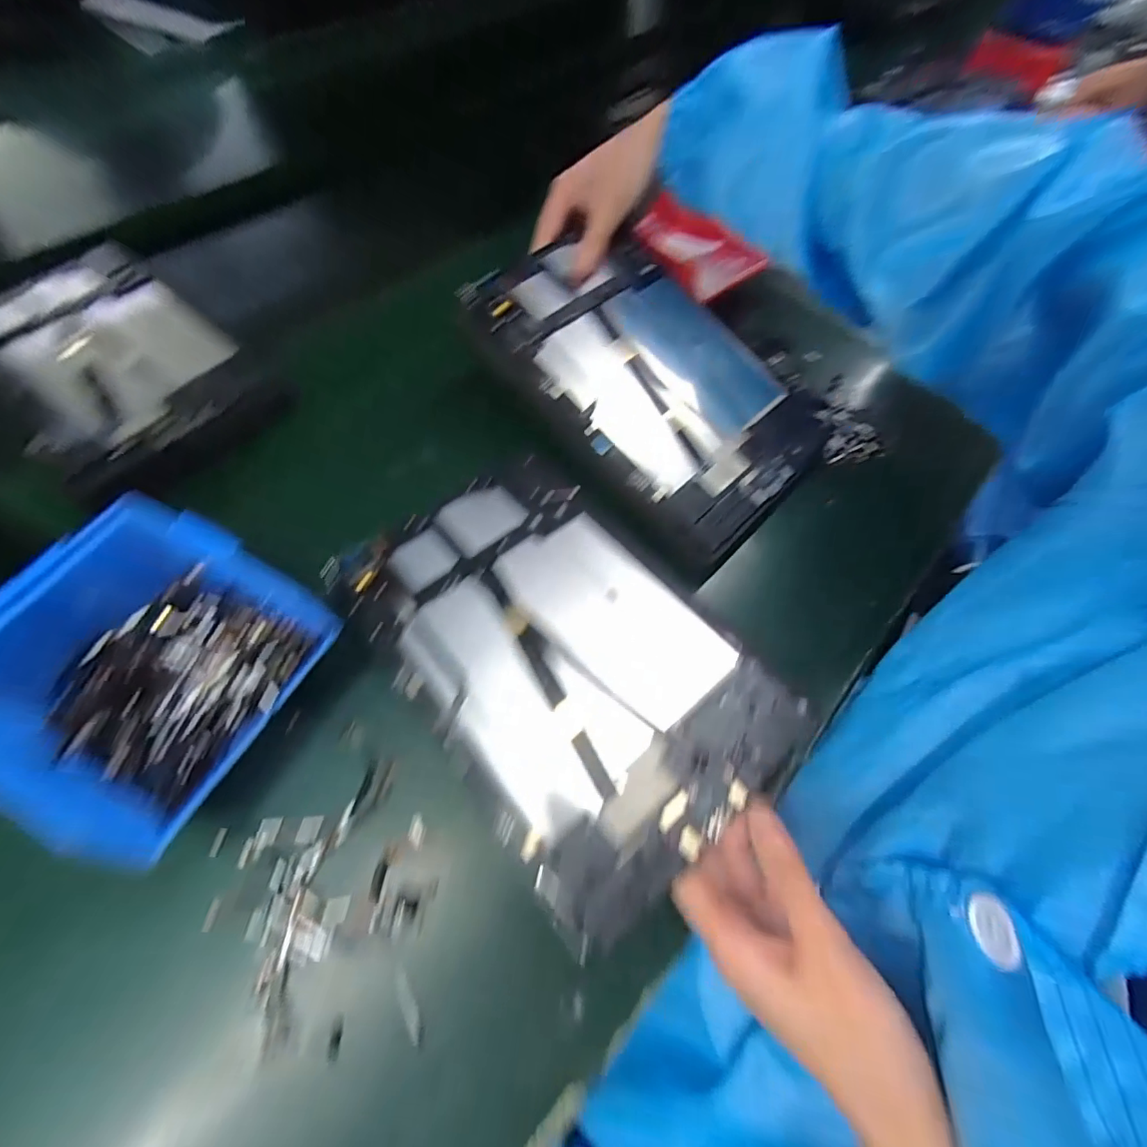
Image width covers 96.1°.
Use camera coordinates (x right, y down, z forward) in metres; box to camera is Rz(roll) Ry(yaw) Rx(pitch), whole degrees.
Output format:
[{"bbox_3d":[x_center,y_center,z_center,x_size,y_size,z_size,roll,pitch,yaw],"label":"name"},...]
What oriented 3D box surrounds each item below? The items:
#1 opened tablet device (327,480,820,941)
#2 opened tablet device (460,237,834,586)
[{"bbox_3d":[-0.008,0.035,0.276,0.149,0.017,0.231,-34,68,-19],"label":"opened tablet device"},{"bbox_3d":[0.055,-0.137,0.358,0.155,0.011,0.237,-41,84,-20],"label":"opened tablet device"}]

